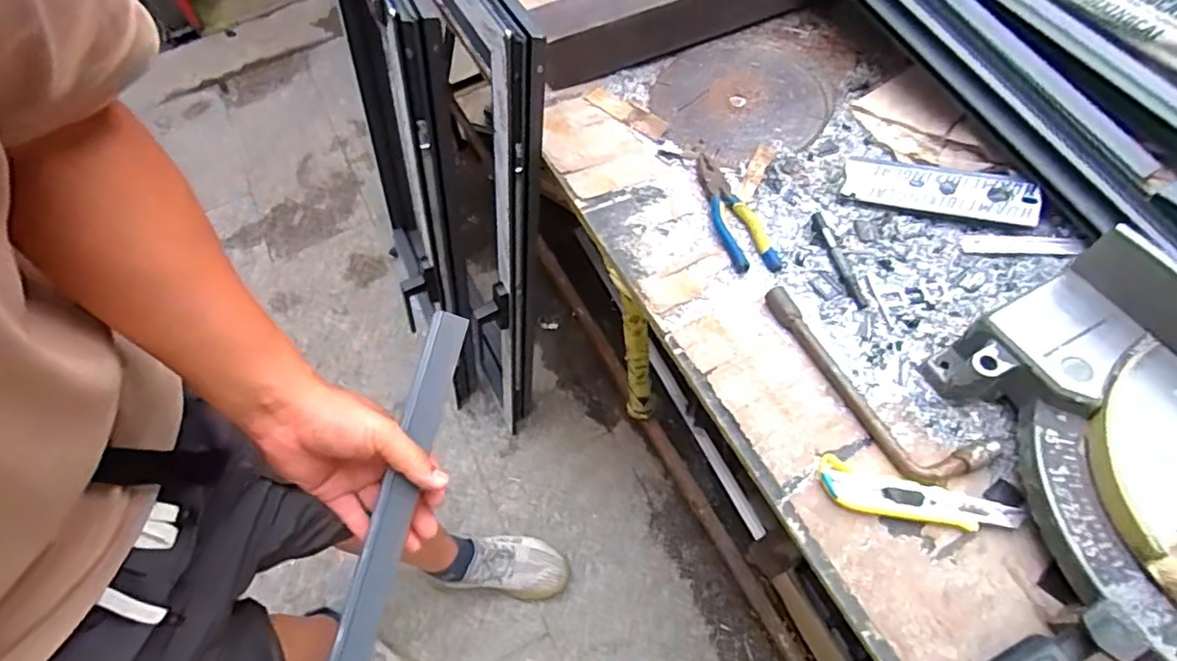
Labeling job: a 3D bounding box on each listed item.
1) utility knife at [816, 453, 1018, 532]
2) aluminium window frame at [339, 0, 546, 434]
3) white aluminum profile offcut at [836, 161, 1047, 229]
[{"bbox_3d":[0.295,0.157,0.551,0.166,0.021,0.041,14,63,13],"label":"utility knife"},{"bbox_3d":[-0.304,-0.273,1.134,0.136,0.920,0.665,-22,61,-21],"label":"aluminium window frame"},{"bbox_3d":[0.415,-0.165,0.726,0.208,0.013,0.056,15,86,17],"label":"white aluminum profile offcut"}]

